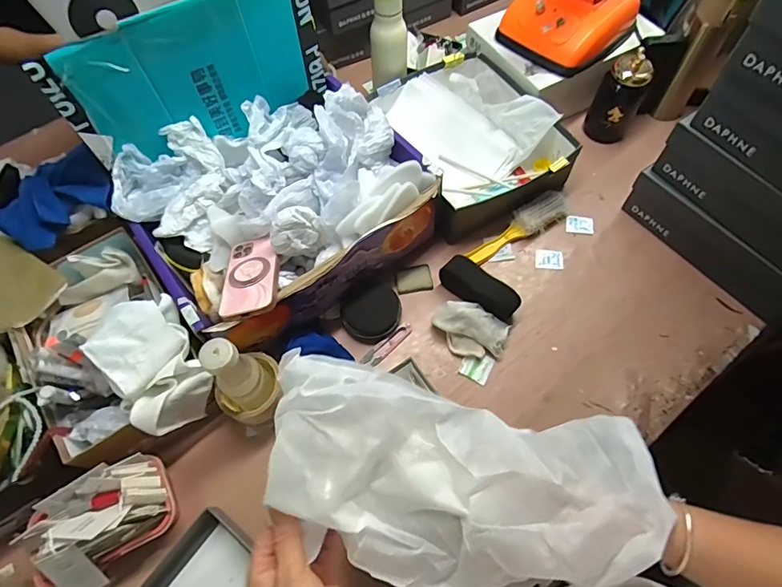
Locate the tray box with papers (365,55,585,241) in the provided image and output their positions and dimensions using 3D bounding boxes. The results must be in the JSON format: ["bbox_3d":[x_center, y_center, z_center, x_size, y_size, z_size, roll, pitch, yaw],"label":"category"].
[{"bbox_3d":[0.151,-0.285,0.820,0.266,0.106,0.321,-21,64,-8],"label":"tray box with papers"}]

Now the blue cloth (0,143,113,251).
[{"bbox_3d":[-0.496,-0.138,0.675,0.177,0.065,0.103,-24,65,-10],"label":"blue cloth"}]

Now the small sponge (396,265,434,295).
[{"bbox_3d":[0.038,-0.023,0.751,0.059,0.009,0.045,-11,63,-3],"label":"small sponge"}]

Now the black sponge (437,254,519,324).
[{"bbox_3d":[0.137,-0.007,0.706,0.132,0.049,0.038,37,70,19],"label":"black sponge"}]

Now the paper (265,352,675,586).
[{"bbox_3d":[0.046,0.147,0.360,0.299,0.061,0.150,11,64,7],"label":"paper"}]

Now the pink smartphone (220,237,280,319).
[{"bbox_3d":[-0.190,-0.027,0.617,0.073,0.014,0.143,-11,47,-3],"label":"pink smartphone"}]

